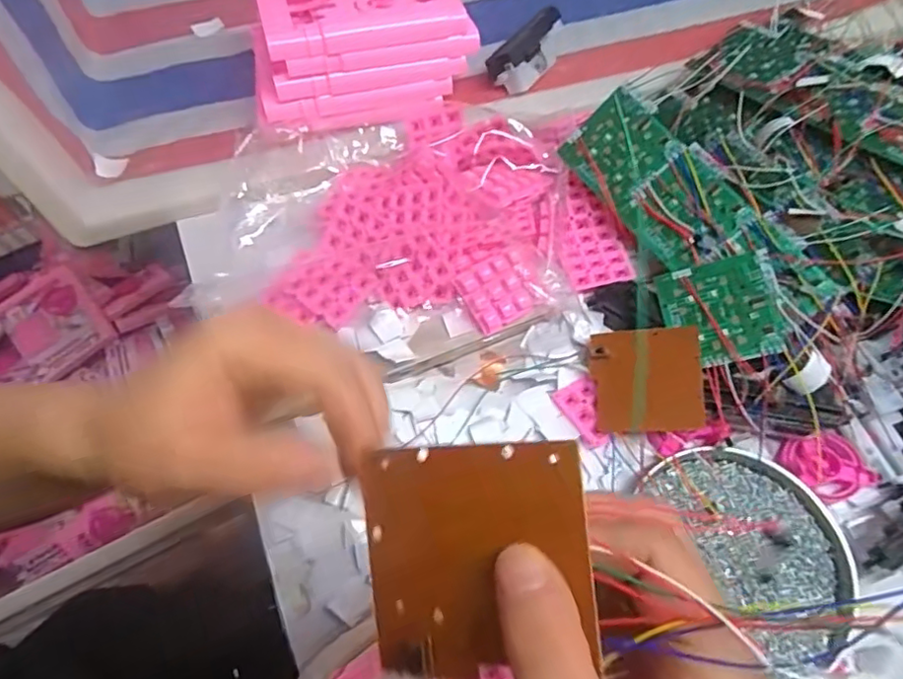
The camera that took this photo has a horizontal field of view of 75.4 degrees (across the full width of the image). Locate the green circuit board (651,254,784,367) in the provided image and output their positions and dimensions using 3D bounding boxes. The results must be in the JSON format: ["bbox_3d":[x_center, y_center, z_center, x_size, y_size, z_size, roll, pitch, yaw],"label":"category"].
[{"bbox_3d":[0.182,-0.019,0.399,0.068,0.004,0.073,-17,68,22],"label":"green circuit board"}]

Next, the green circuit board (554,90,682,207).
[{"bbox_3d":[0.130,-0.146,0.450,0.068,0.005,0.070,-45,74,17],"label":"green circuit board"}]

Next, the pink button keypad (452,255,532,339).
[{"bbox_3d":[0.032,-0.035,0.429,0.045,0.011,0.049,-30,83,-9],"label":"pink button keypad"}]

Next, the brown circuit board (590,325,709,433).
[{"bbox_3d":[0.132,0.026,0.400,0.071,0.008,0.071,-8,69,26],"label":"brown circuit board"}]

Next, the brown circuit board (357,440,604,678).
[{"bbox_3d":[0.006,0.068,0.178,0.072,0.006,0.069,-8,89,23],"label":"brown circuit board"}]

